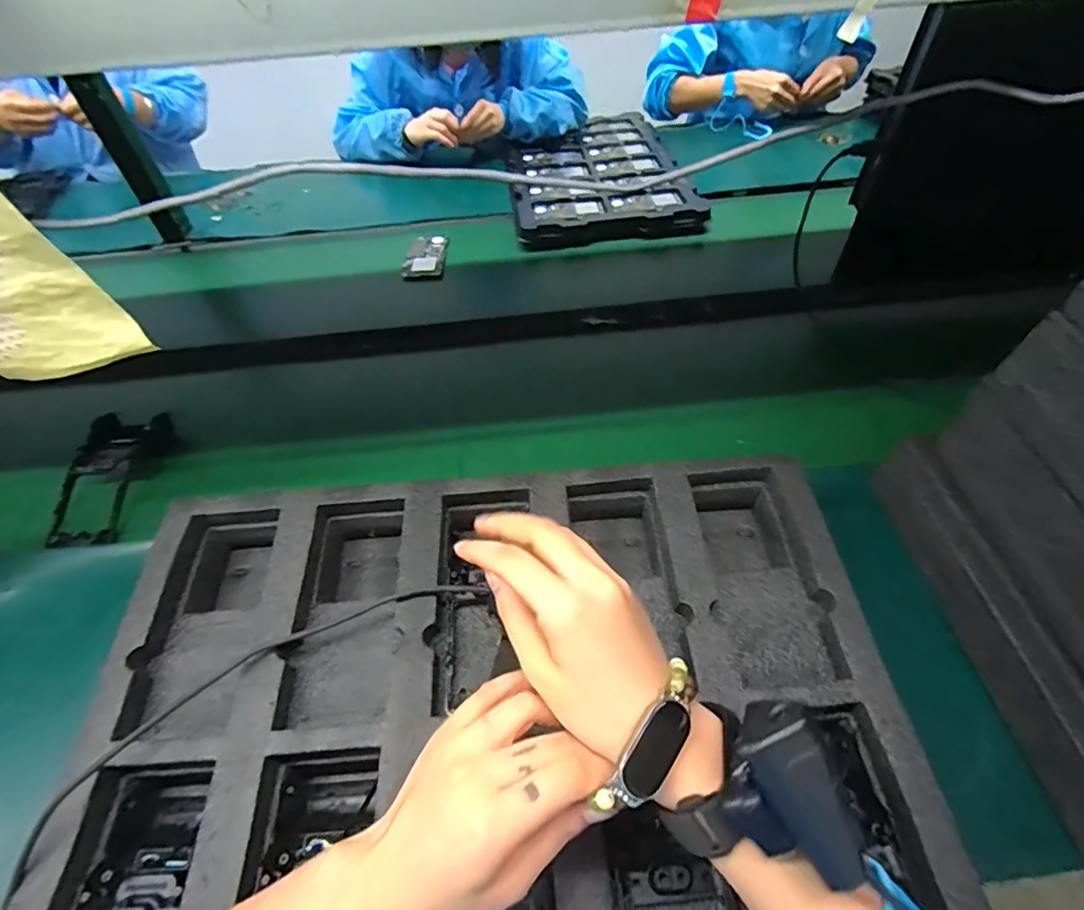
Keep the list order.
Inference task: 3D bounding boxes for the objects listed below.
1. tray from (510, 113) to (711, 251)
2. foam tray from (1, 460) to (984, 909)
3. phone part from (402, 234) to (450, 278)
[{"bbox_3d":[0.100,-0.571,1.076,0.325,0.029,0.515,-6,51,-2],"label":"tray"},{"bbox_3d":[-0.037,0.214,0.409,0.598,0.076,0.433,-4,51,0],"label":"foam tray"},{"bbox_3d":[-0.199,-0.346,0.930,0.067,0.010,0.124,-1,51,2],"label":"phone part"}]

